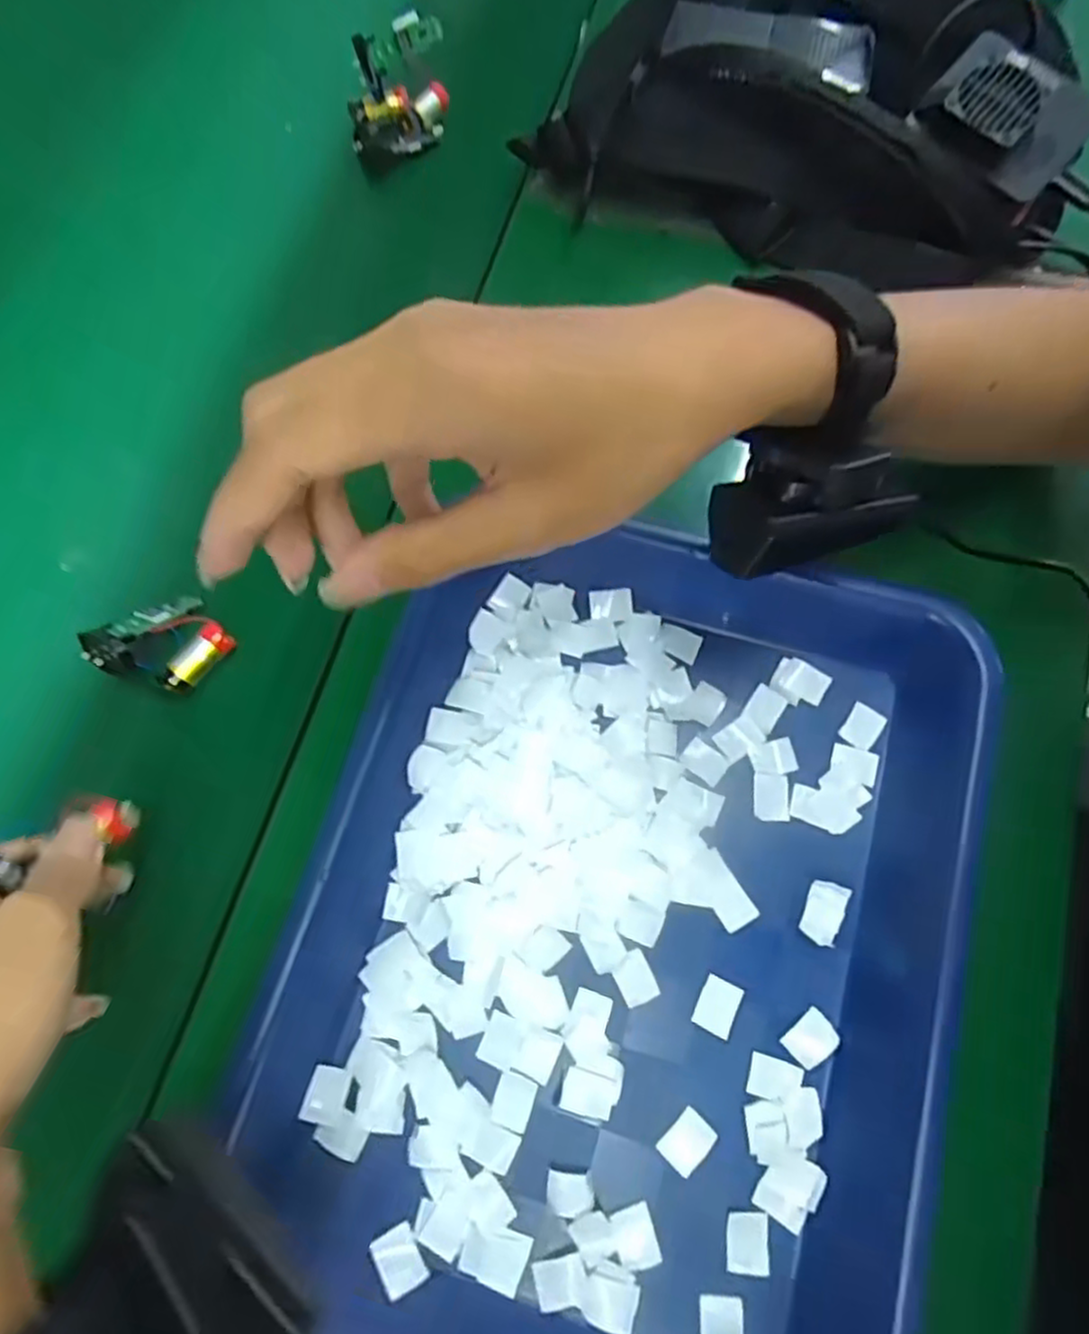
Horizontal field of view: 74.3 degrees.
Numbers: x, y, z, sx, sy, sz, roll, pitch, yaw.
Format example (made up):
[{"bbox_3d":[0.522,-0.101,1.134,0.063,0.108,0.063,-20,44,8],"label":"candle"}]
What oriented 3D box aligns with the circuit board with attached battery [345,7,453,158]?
[{"bbox_3d":[-0.086,-0.337,0.419,0.060,0.044,0.048,-11,74,-4],"label":"circuit board with attached battery"}]

